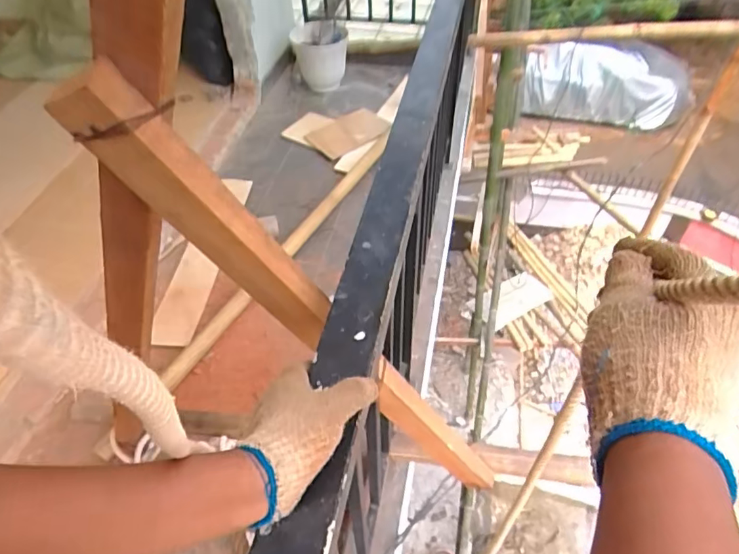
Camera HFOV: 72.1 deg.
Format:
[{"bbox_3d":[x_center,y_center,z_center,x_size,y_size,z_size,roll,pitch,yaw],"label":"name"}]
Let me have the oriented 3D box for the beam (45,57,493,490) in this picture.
[{"bbox_3d":[-0.007,0.138,0.743,0.063,0.997,0.044,-23,46,15],"label":"beam"}]

